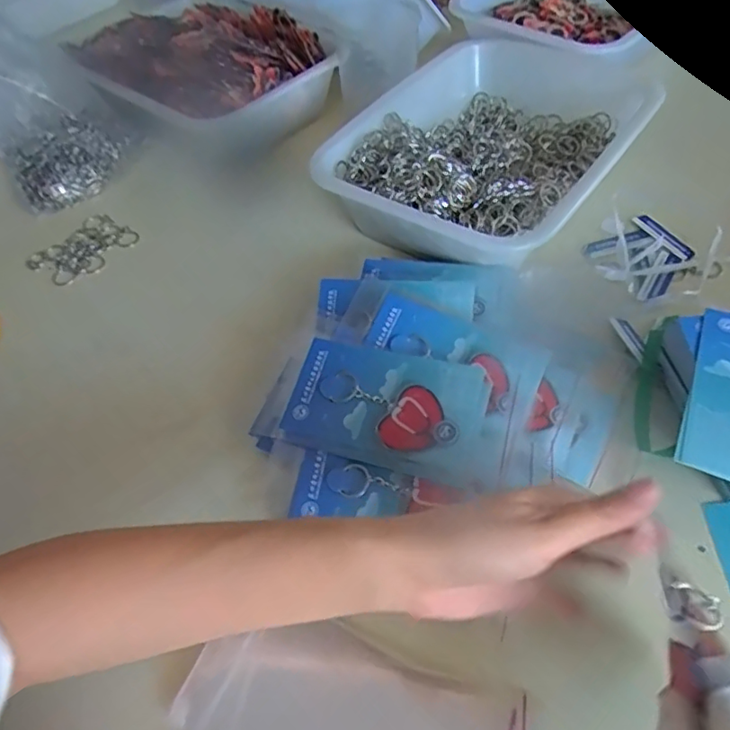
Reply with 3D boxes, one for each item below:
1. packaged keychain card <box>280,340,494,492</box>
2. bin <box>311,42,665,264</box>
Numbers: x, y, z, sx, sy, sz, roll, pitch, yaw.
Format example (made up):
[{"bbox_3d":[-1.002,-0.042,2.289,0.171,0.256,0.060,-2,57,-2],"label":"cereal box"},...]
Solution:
[{"bbox_3d":[0.016,0.031,0.428,0.142,0.012,0.086,13,68,14],"label":"packaged keychain card"},{"bbox_3d":[0.152,-0.244,0.627,0.245,0.077,0.384,29,60,24],"label":"bin"}]

